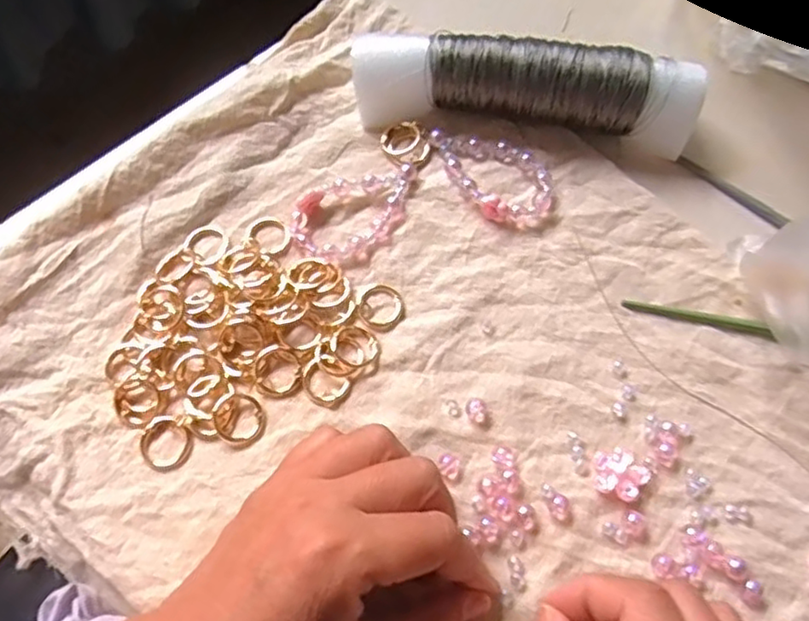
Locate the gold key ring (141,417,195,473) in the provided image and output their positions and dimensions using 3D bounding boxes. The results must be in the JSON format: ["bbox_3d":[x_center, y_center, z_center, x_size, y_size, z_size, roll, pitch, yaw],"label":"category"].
[{"bbox_3d":[-0.107,0.060,0.297,0.024,0.004,0.023,0,67,-1],"label":"gold key ring"}]

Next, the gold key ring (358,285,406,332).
[{"bbox_3d":[-0.011,-0.001,0.324,0.021,0.004,0.023,0,67,-1],"label":"gold key ring"}]

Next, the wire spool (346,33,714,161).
[{"bbox_3d":[0.063,-0.114,0.351,0.175,0.044,0.036,7,67,2],"label":"wire spool"}]

